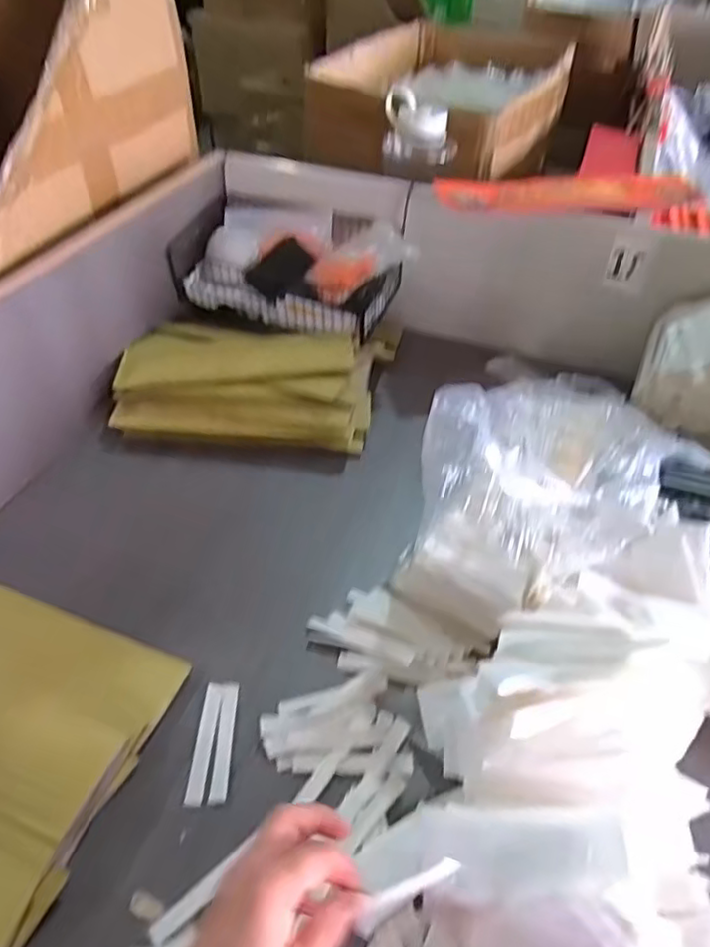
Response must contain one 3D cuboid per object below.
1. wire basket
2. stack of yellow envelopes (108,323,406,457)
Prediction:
[{"bbox_3d":[-0.076,-0.276,0.844,0.290,0.114,0.150,16,46,13],"label":"wire basket"},{"bbox_3d":[-0.117,-0.112,0.781,0.327,0.073,0.167,3,45,1],"label":"stack of yellow envelopes"}]

